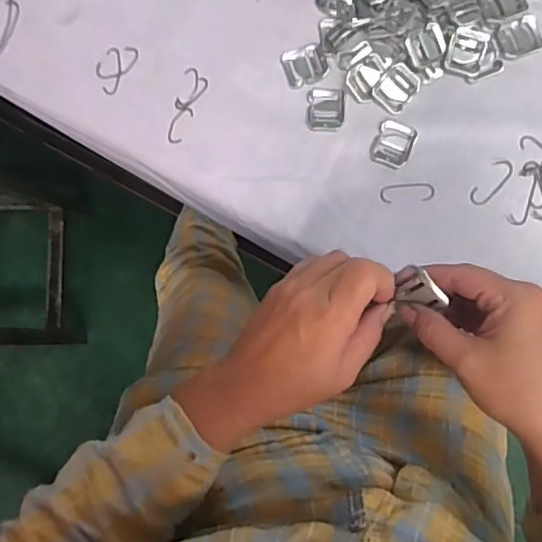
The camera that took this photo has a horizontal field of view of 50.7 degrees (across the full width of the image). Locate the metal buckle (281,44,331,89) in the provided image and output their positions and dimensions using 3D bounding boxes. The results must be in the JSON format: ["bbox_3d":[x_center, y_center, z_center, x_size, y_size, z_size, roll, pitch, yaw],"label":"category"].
[{"bbox_3d":[0.029,-0.172,0.475,0.037,0.005,0.032,-19,85,0],"label":"metal buckle"}]

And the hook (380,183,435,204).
[{"bbox_3d":[0.111,-0.063,0.464,0.043,0.004,0.015,-4,85,1],"label":"hook"}]

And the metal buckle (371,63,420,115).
[{"bbox_3d":[0.103,-0.150,0.467,0.029,0.004,0.037,39,88,4],"label":"metal buckle"}]

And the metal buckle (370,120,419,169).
[{"bbox_3d":[0.100,-0.103,0.465,0.029,0.005,0.036,21,86,3],"label":"metal buckle"}]

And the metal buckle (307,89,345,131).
[{"bbox_3d":[0.046,-0.132,0.471,0.031,0.006,0.035,2,86,2],"label":"metal buckle"}]

